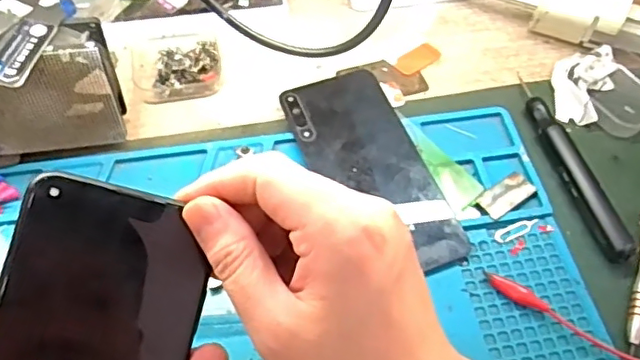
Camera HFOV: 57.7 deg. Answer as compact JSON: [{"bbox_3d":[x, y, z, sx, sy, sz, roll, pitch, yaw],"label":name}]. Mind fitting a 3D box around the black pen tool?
[{"bbox_3d":[0.164,-0.013,0.384,0.018,0.015,0.144,-12,60,-11],"label":"black pen tool"}]

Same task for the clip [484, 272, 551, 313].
[{"bbox_3d":[0.114,0.065,0.336,0.039,0.009,0.010,27,60,12],"label":"clip"}]

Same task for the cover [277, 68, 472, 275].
[{"bbox_3d":[0.033,-0.009,0.377,0.070,0.007,0.154,-19,61,-14],"label":"cover"}]

